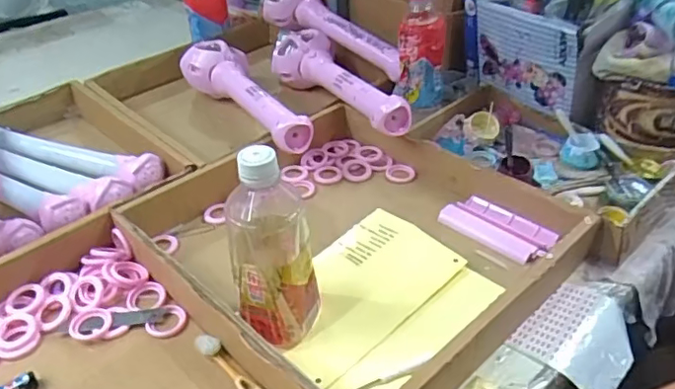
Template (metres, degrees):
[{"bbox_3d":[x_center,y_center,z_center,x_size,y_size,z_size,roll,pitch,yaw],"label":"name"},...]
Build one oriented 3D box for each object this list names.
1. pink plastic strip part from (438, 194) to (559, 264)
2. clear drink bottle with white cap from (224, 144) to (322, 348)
[{"bbox_3d":[0.178,0.036,0.636,0.122,0.010,0.058,29,46,34],"label":"pink plastic strip part"},{"bbox_3d":[-0.057,0.043,0.492,0.066,0.184,0.078,-7,37,-7],"label":"clear drink bottle with white cap"}]

